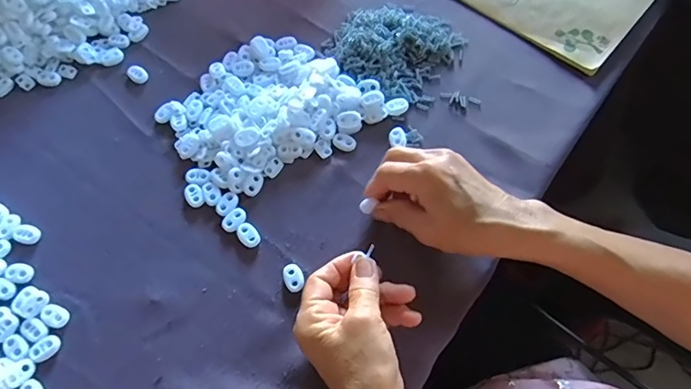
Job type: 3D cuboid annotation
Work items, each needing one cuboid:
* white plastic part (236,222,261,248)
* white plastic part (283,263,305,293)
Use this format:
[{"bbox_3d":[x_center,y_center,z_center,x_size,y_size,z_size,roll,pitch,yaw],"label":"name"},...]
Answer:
[{"bbox_3d":[-0.081,0.033,0.391,0.022,0.004,0.016,41,74,19],"label":"white plastic part"},{"bbox_3d":[-0.042,0.067,0.378,0.015,0.004,0.024,-21,66,-6],"label":"white plastic part"}]

